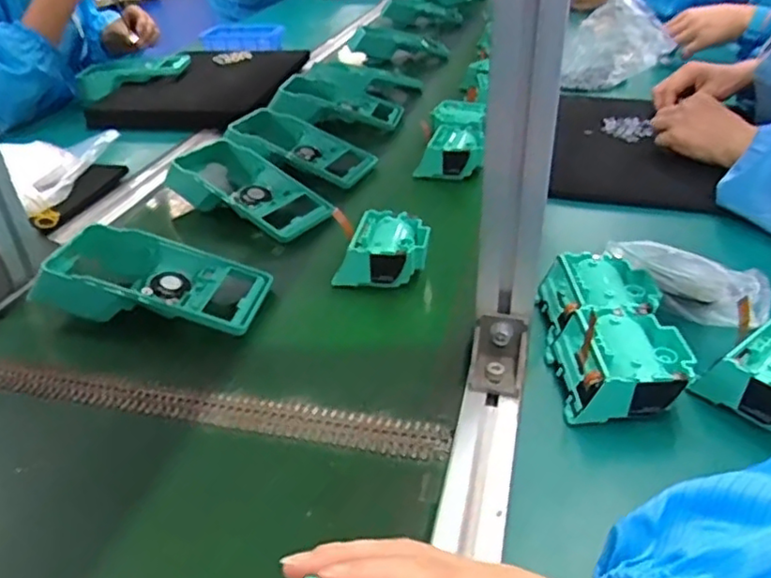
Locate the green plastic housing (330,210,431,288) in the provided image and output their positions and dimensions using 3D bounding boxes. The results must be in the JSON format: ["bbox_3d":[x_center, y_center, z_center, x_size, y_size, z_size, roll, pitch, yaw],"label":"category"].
[{"bbox_3d":[0.003,-0.033,0.570,0.071,0.044,0.074,6,35,13],"label":"green plastic housing"}]

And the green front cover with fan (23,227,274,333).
[{"bbox_3d":[-0.196,-0.010,0.538,0.186,0.049,0.093,1,34,7],"label":"green front cover with fan"}]

